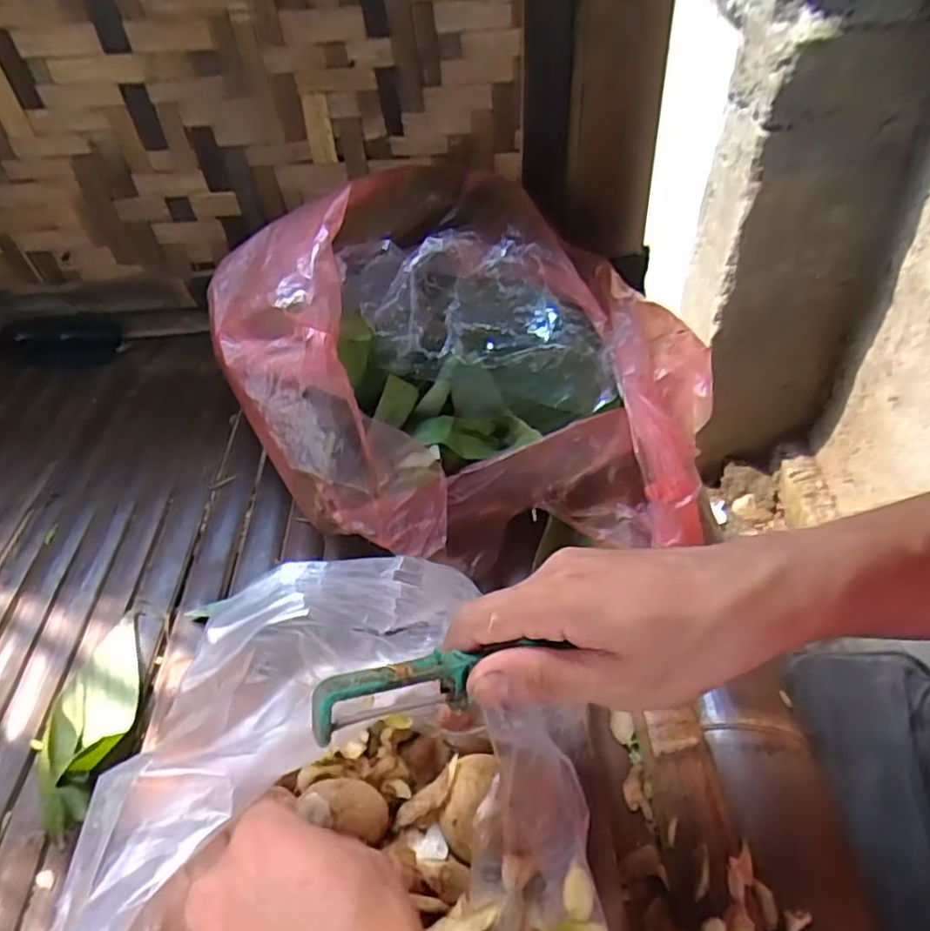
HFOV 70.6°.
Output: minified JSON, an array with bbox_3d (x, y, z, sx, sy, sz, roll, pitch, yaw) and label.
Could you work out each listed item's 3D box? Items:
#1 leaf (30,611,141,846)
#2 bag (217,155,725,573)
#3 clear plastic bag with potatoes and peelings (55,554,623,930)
[{"bbox_3d":[-0.214,0.142,0.375,0.051,0.020,0.134,-12,32,-7],"label":"leaf"},{"bbox_3d":[0.001,-0.089,0.456,0.307,0.148,0.277,1,47,8],"label":"bag"},{"bbox_3d":[-0.043,0.152,0.214,0.192,0.138,0.223,-7,45,-1],"label":"clear plastic bag with potatoes and peelings"}]

